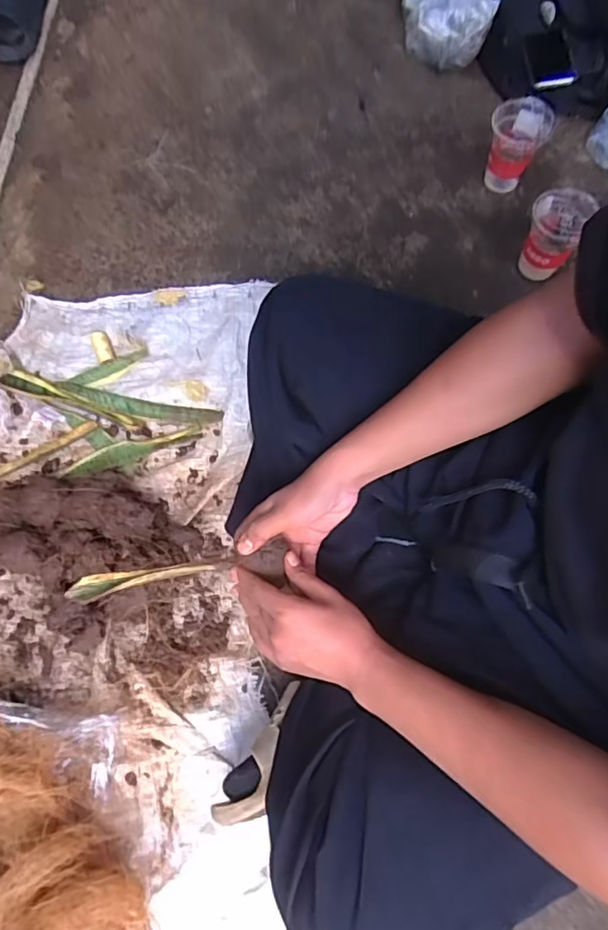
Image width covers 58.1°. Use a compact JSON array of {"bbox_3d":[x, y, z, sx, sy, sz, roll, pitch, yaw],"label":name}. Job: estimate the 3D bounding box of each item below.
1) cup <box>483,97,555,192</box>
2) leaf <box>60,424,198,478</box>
[{"bbox_3d":[0.333,-0.506,0.877,0.085,0.107,0.085,0,70,0],"label":"cup"},{"bbox_3d":[-0.242,-0.021,0.763,0.199,0.017,0.038,-17,71,-6],"label":"leaf"}]

